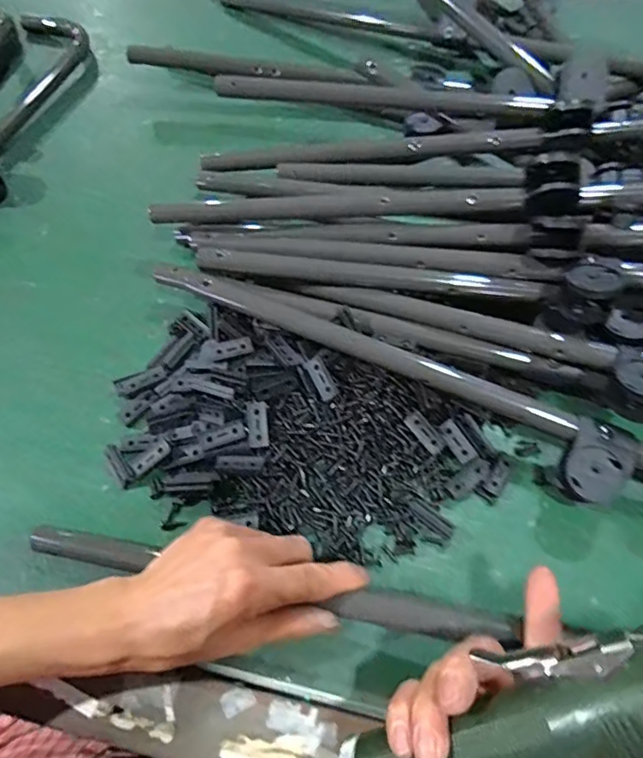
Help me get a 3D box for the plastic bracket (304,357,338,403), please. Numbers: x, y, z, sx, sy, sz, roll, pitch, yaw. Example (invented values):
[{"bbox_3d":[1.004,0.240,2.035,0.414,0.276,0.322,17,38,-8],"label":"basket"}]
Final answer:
[{"bbox_3d":[0.000,0.000,0.407,0.013,0.005,0.034,-28,82,-15],"label":"plastic bracket"}]

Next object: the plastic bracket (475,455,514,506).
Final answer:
[{"bbox_3d":[0.132,0.075,0.392,0.016,0.011,0.033,37,67,19],"label":"plastic bracket"}]

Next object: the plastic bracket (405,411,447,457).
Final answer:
[{"bbox_3d":[0.080,0.041,0.401,0.014,0.004,0.035,-41,78,8],"label":"plastic bracket"}]

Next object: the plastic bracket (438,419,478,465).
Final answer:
[{"bbox_3d":[0.104,0.049,0.399,0.015,0.007,0.034,-28,64,-15],"label":"plastic bracket"}]

